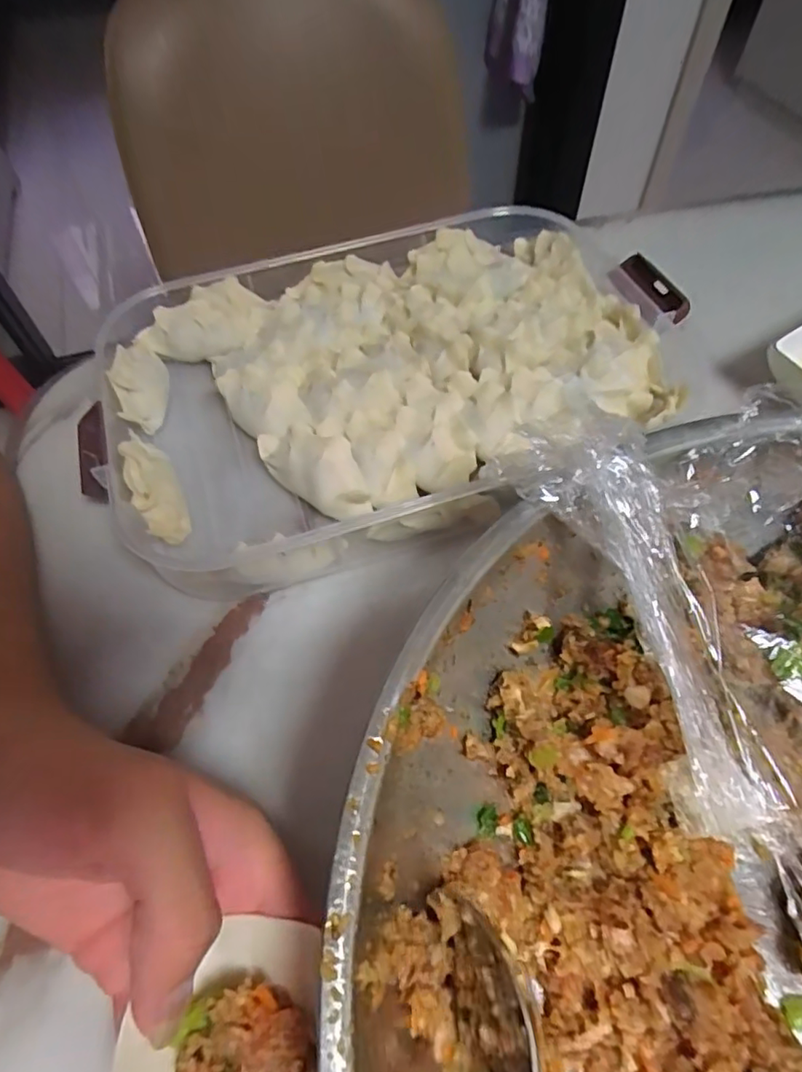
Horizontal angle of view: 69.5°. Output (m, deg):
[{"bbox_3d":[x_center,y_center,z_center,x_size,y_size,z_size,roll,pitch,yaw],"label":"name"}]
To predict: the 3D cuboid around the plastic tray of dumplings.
[{"bbox_3d":[-0.006,-0.091,0.336,0.303,0.047,0.213,-18,58,-9],"label":"plastic tray of dumplings"}]

